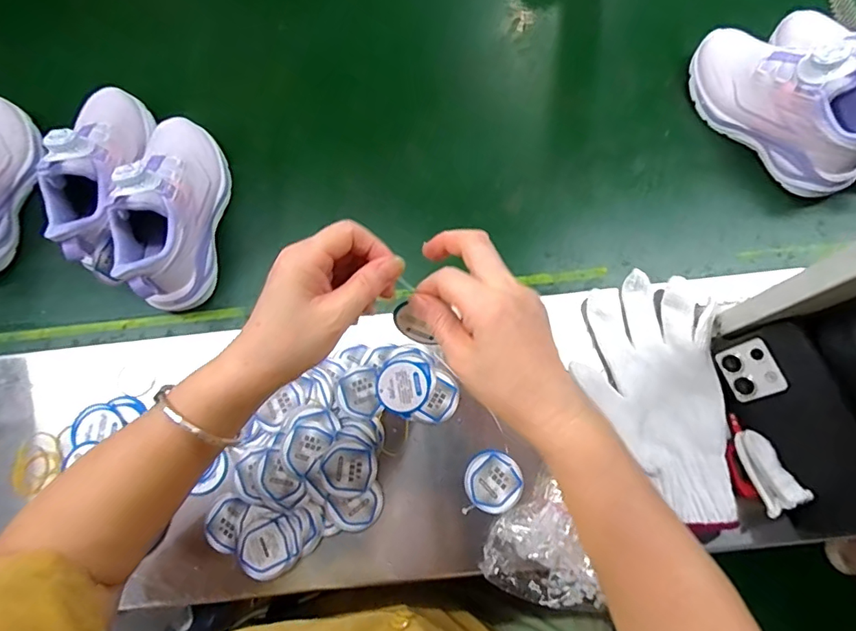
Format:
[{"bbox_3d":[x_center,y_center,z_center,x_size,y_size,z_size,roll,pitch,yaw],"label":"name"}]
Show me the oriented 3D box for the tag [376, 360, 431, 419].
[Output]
[{"bbox_3d":[-0.023,0.066,0.455,0.047,0.004,0.049,0,77,2],"label":"tag"}]

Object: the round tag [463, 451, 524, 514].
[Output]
[{"bbox_3d":[0.056,0.144,0.431,0.048,0.006,0.048,0,77,2],"label":"round tag"}]

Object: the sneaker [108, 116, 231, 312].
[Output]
[{"bbox_3d":[-0.254,-0.110,0.489,0.076,0.104,0.197,2,77,2],"label":"sneaker"}]

